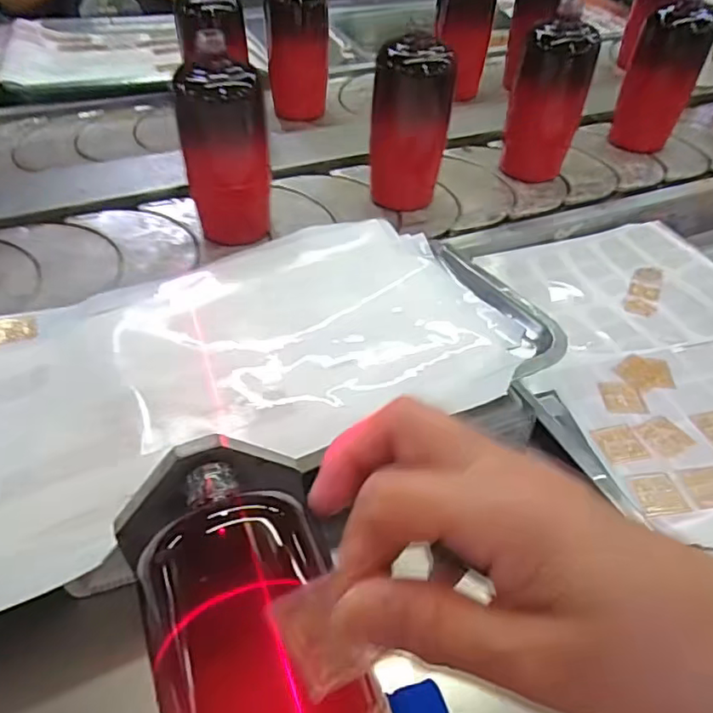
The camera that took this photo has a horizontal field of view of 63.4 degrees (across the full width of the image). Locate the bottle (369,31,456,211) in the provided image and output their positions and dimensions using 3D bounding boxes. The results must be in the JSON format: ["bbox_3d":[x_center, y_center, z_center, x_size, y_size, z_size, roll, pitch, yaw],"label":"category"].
[{"bbox_3d":[0.057,-0.245,0.618,0.066,0.166,0.056,-22,49,-23],"label":"bottle"}]

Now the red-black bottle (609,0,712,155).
[{"bbox_3d":[0.389,-0.353,0.738,0.071,0.175,0.064,-1,44,-3],"label":"red-black bottle"}]

